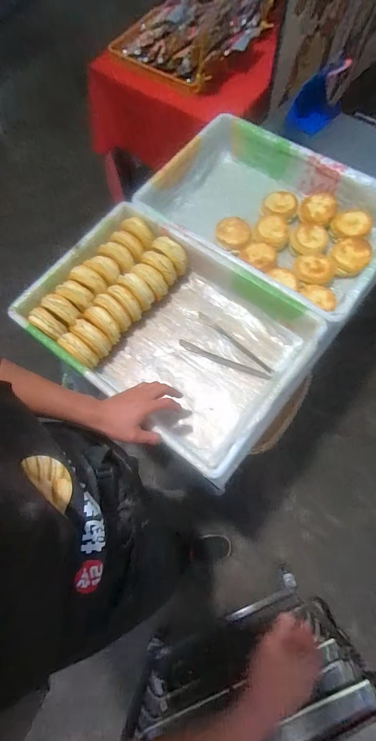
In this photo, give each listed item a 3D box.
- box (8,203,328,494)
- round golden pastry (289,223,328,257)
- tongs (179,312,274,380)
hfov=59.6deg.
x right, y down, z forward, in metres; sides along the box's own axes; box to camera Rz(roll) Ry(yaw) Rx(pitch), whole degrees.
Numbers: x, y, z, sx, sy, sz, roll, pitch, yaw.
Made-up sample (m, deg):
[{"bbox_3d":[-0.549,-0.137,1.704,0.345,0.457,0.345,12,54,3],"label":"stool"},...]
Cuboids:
[{"bbox_3d":[-0.055,-0.103,0.782,0.588,0.118,0.416,37,76,14],"label":"box"},{"bbox_3d":[0.322,-0.351,0.882,0.090,0.028,0.096,-1,71,2],"label":"round golden pastry"},{"bbox_3d":[0.093,-0.042,0.798,0.232,0.020,0.099,38,76,14],"label":"tongs"}]

